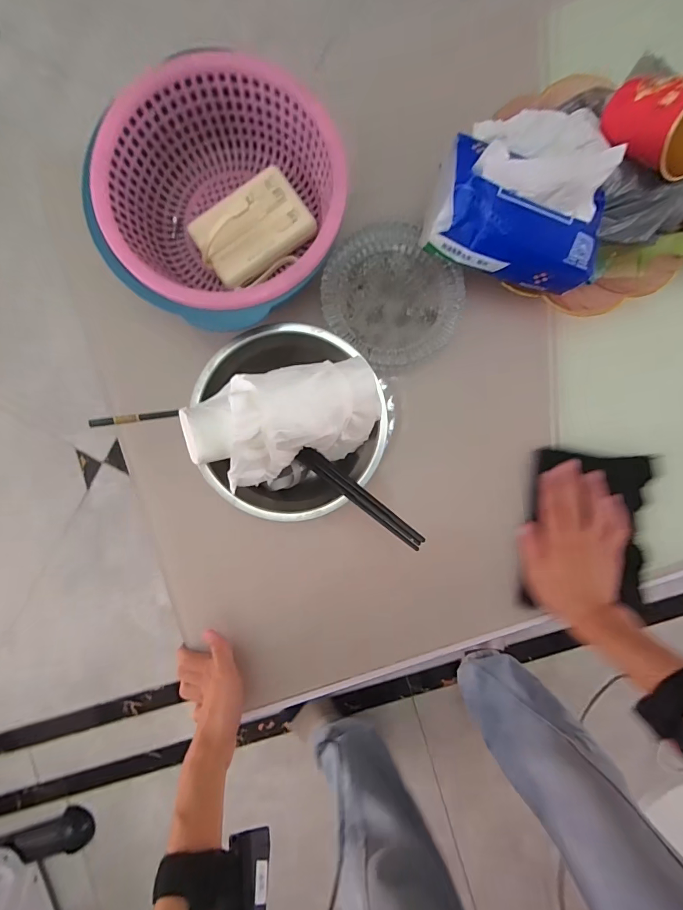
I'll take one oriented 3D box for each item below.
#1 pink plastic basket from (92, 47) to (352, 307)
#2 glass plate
[{"bbox_3d":[-0.102,-0.231,0.381,0.198,0.079,0.197,0,90,1],"label":"pink plastic basket"},{"bbox_3d":[0.053,-0.170,0.440,0.145,0.032,0.138,0,90,1],"label":"glass plate"}]

